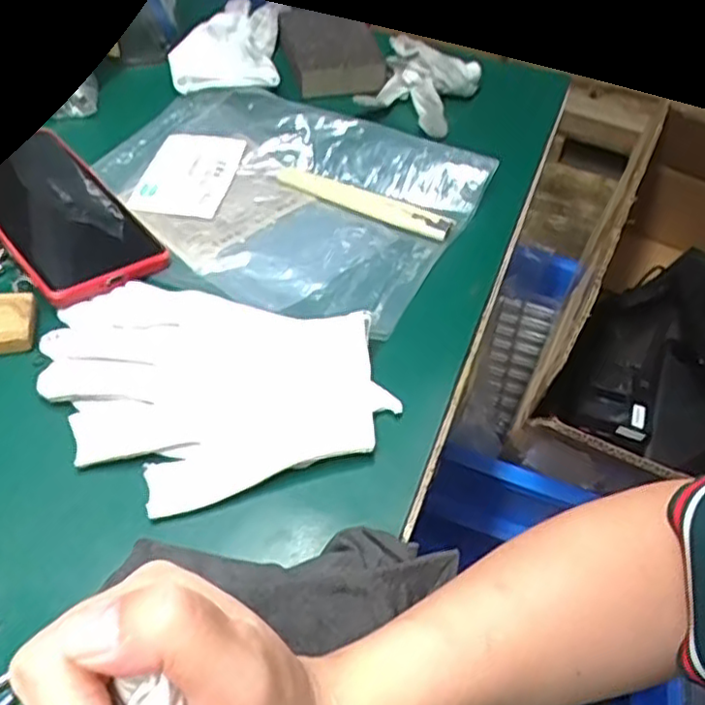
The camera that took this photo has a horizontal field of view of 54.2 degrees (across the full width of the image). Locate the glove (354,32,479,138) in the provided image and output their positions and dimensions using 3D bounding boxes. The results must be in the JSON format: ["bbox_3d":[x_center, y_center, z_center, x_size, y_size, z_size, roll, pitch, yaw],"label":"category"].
[{"bbox_3d":[0.048,-0.199,0.504,0.069,0.033,0.066,25,51,17],"label":"glove"}]

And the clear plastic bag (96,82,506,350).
[{"bbox_3d":[-0.050,-0.109,0.443,0.234,0.030,0.168,26,51,17],"label":"clear plastic bag"}]

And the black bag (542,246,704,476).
[{"bbox_3d":[0.309,-0.014,0.674,0.178,0.095,0.248,23,51,12],"label":"black bag"}]

